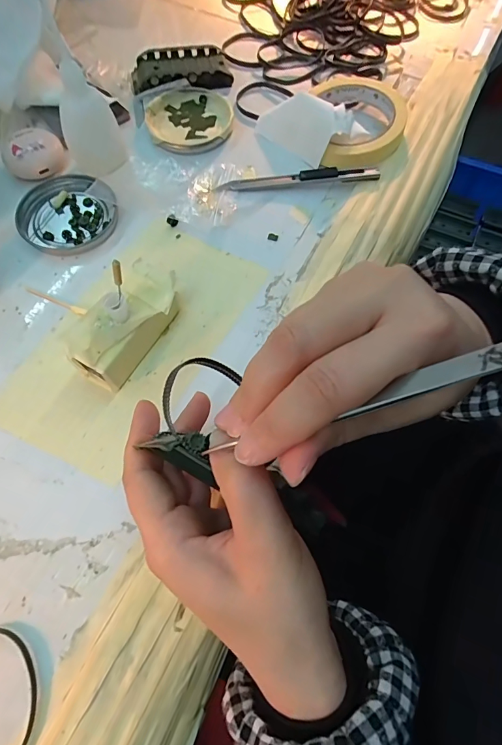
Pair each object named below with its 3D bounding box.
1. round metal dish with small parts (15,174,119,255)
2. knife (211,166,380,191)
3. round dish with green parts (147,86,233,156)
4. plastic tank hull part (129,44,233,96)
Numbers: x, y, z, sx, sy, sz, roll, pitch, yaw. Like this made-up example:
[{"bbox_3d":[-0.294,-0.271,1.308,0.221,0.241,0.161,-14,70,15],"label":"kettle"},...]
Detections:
[{"bbox_3d":[-0.150,-0.131,0.324,0.077,0.009,0.073,-2,67,-2],"label":"round metal dish with small parts"},{"bbox_3d":[0.040,-0.168,0.338,0.139,0.012,0.014,-3,67,-2],"label":"knife"},{"bbox_3d":[-0.058,-0.237,0.369,0.078,0.010,0.078,0,67,-1],"label":"round dish with green parts"},{"bbox_3d":[-0.071,-0.304,0.396,0.096,0.014,0.055,-11,68,-6],"label":"plastic tank hull part"}]

